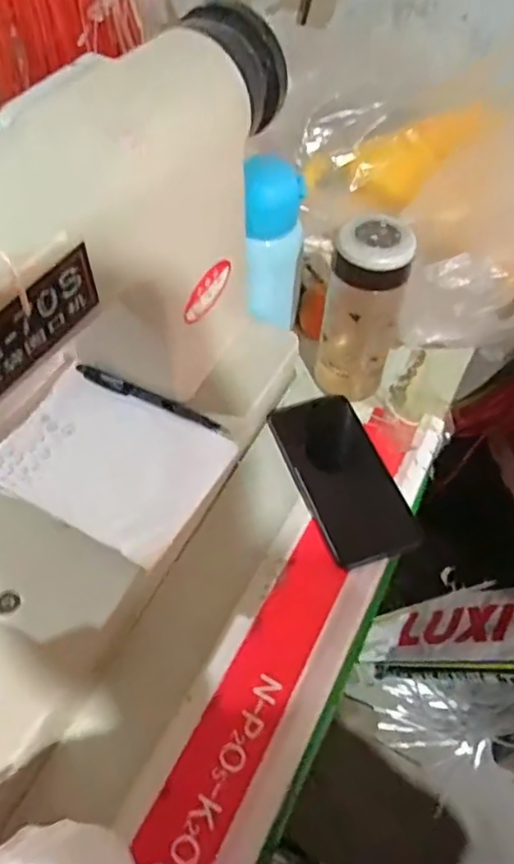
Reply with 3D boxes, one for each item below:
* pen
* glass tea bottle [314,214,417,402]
[{"bbox_3d":[-0.091,-0.028,0.536,0.137,0.014,0.012,19,56,12],"label":"pen"},{"bbox_3d":[0.094,-0.104,0.564,0.062,0.164,0.057,26,58,16],"label":"glass tea bottle"}]

